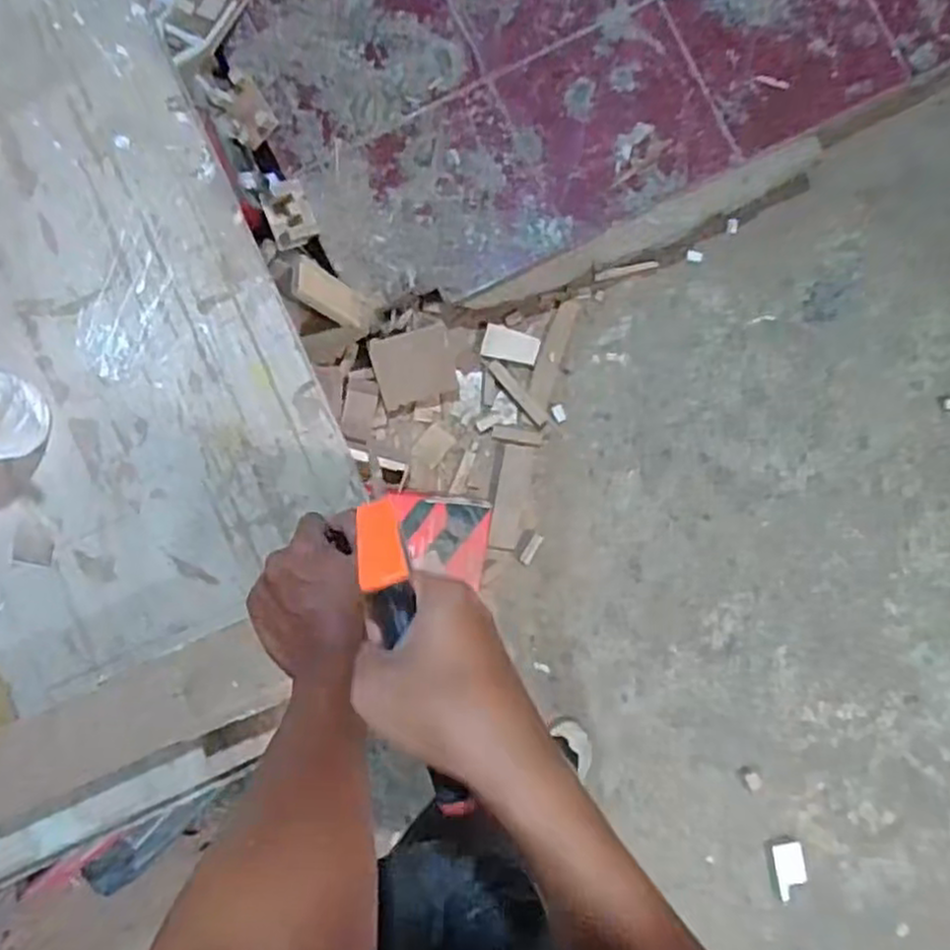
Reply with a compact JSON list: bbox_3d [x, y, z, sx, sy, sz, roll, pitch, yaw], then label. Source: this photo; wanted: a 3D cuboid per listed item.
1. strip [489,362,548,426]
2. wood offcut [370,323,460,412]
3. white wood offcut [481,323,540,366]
[{"bbox_3d":[0.075,-0.143,1.274,0.024,0.008,0.139,-40,90,-1],"label":"strip"},{"bbox_3d":[-0.101,-0.182,1.251,0.133,0.008,0.129,-17,103,-11],"label":"wood offcut"},{"bbox_3d":[0.063,-0.225,1.269,0.097,0.010,0.053,16,89,-1],"label":"white wood offcut"}]

